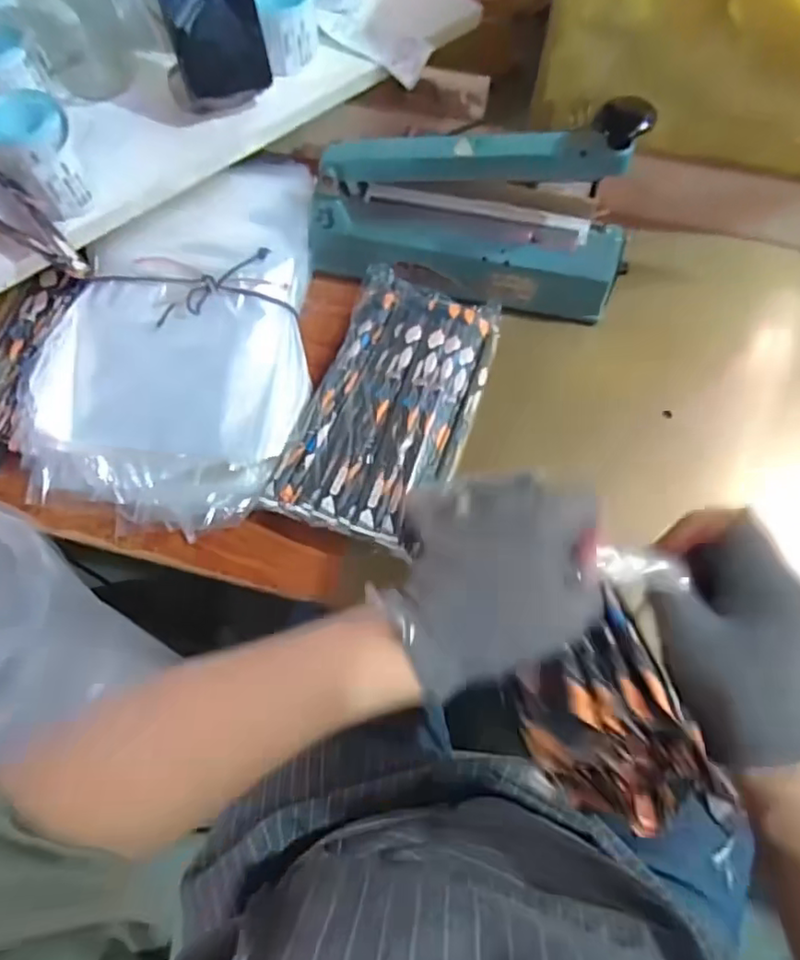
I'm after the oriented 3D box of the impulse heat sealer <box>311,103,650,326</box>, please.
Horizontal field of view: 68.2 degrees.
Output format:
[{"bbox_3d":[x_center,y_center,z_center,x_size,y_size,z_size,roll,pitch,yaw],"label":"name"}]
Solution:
[{"bbox_3d":[0.062,-0.249,0.546,0.290,0.180,0.081,6,68,3],"label":"impulse heat sealer"}]

